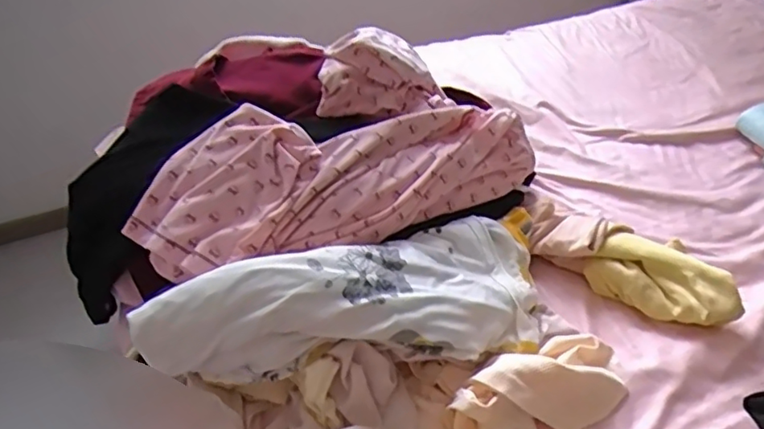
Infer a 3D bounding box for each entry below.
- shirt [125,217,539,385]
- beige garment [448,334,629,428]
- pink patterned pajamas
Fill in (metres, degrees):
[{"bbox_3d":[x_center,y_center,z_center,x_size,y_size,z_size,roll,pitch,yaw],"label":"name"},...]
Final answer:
[{"bbox_3d":[-0.035,0.075,0.628,0.426,0.100,0.178,-7,42,-6],"label":"shirt"},{"bbox_3d":[0.133,0.195,0.558,0.236,0.061,0.102,-32,49,-29],"label":"beige garment"},{"bbox_3d":[-0.050,-0.071,0.709,0.484,0.143,0.208,-27,48,-26],"label":"pink patterned pajamas"}]

